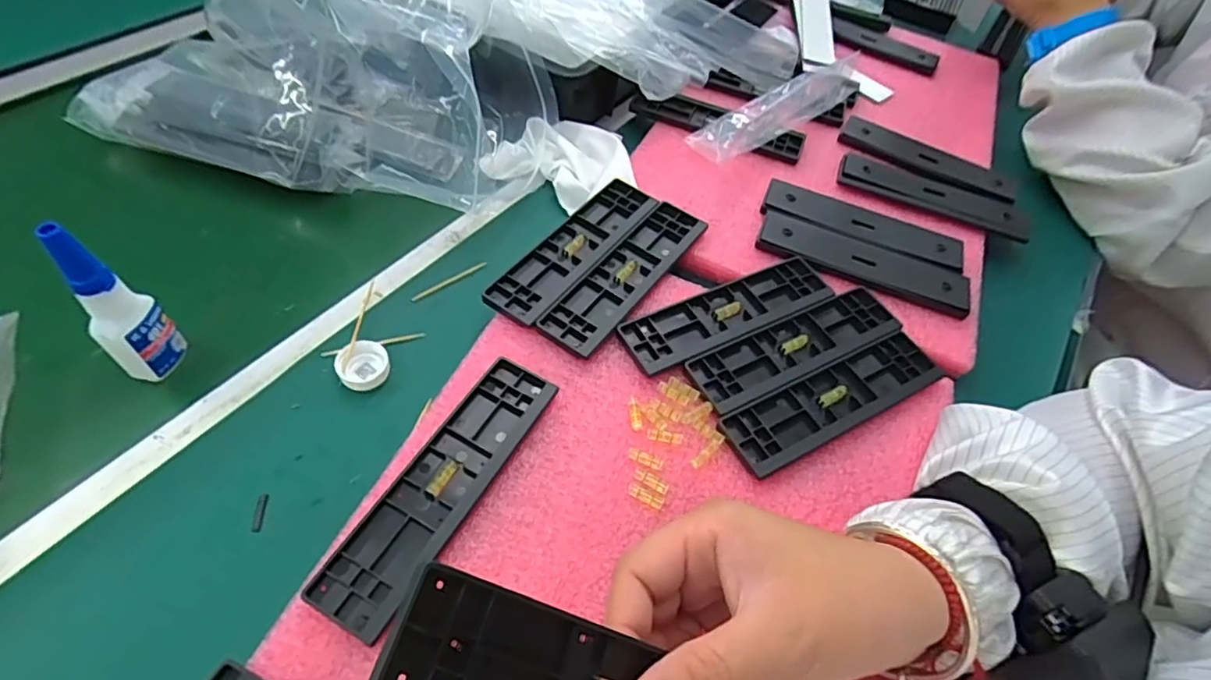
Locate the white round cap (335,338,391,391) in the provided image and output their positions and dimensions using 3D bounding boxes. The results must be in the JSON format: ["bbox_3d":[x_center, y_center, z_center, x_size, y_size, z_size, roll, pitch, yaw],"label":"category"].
[{"bbox_3d":[-0.152,0.014,0.368,0.030,0.010,0.032,3,53,-4],"label":"white round cap"}]

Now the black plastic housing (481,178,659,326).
[{"bbox_3d":[-0.021,-0.068,0.425,0.044,0.009,0.158,31,56,17],"label":"black plastic housing"}]

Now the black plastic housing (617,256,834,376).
[{"bbox_3d":[0.086,-0.020,0.401,0.155,0.005,0.044,-22,58,-21],"label":"black plastic housing"}]

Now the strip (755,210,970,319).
[{"bbox_3d":[0.195,-0.062,0.445,0.156,0.009,0.045,19,54,9],"label":"strip"}]

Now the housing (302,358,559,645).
[{"bbox_3d":[-0.086,0.075,0.315,0.041,0.010,0.158,26,55,13],"label":"housing"}]

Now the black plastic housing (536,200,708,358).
[{"bbox_3d":[0.016,-0.049,0.414,0.043,0.009,0.153,30,56,16],"label":"black plastic housing"}]

